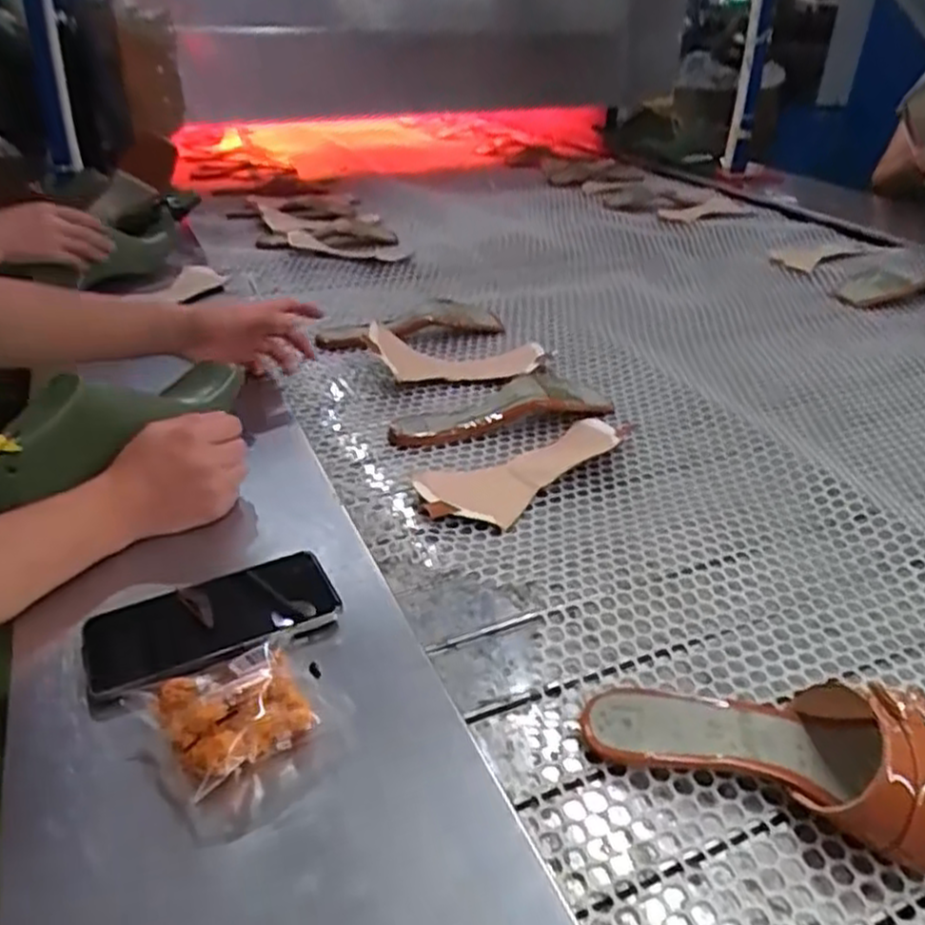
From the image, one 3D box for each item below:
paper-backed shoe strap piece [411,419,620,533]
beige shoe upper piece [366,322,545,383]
[{"bbox_3d":[0.062,-0.002,0.730,0.220,0.025,0.104,-25,41,-35],"label":"paper-backed shoe strap piece"},{"bbox_3d":[-0.004,-0.134,0.932,0.211,0.042,0.099,-2,32,-6],"label":"beige shoe upper piece"}]

